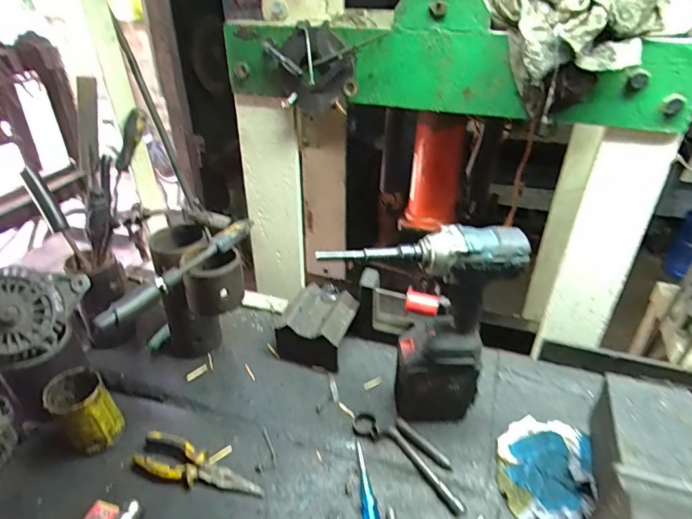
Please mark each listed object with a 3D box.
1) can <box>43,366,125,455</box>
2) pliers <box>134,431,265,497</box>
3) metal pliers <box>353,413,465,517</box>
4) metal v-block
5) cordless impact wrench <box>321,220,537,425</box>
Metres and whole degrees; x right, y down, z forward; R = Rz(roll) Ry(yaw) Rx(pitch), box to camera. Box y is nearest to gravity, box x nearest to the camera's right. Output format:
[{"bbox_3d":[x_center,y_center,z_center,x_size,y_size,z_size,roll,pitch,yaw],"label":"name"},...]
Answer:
[{"bbox_3d":[-0.391,0.230,0.690,0.085,0.122,0.078,27,43,37],"label":"can"},{"bbox_3d":[-0.211,0.296,0.648,0.194,0.028,0.060,14,35,20],"label":"pliers"},{"bbox_3d":[0.098,0.279,0.668,0.195,0.022,0.065,29,42,36],"label":"metal pliers"},{"bbox_3d":[-0.049,0.127,0.838,0.119,0.096,0.132,13,36,23],"label":"metal v-block"},{"bbox_3d":[0.093,0.113,0.650,0.246,0.338,0.078,-5,33,-8],"label":"cordless impact wrench"}]

